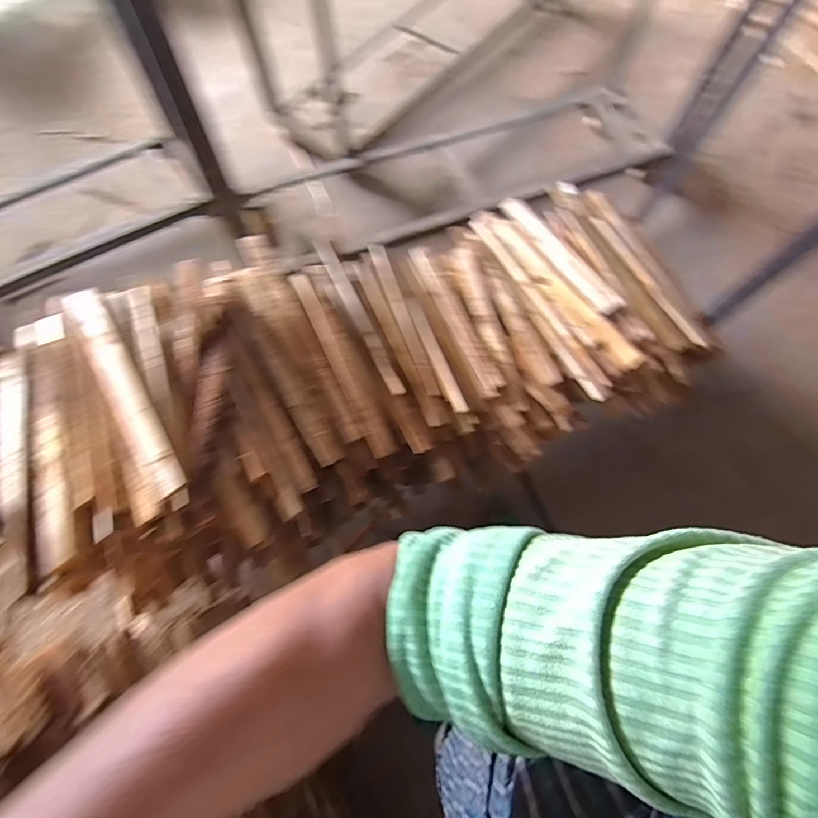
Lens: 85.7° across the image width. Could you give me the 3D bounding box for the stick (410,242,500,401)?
[{"bbox_3d":[0.111,-0.260,1.218,0.041,0.028,0.533,-18,67,-12],"label":"stick"}]

